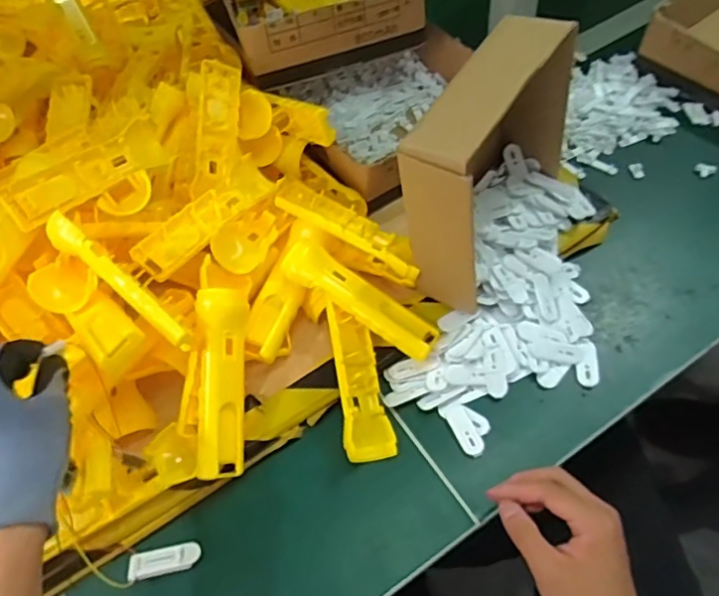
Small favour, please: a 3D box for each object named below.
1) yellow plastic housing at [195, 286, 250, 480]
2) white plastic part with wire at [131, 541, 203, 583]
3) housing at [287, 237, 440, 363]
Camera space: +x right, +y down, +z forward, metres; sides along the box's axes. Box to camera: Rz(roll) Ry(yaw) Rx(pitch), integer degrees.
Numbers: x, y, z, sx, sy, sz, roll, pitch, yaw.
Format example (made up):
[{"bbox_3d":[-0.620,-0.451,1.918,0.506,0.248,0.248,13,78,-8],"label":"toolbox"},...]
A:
[{"bbox_3d":[-0.121,0.072,0.508,0.040,0.031,0.164,-1,80,1],"label":"yellow plastic housing"},{"bbox_3d":[-0.163,0.220,0.482,0.057,0.010,0.022,-15,57,-4],"label":"white plastic part with wire"},{"bbox_3d":[0.002,0.001,0.547,0.159,0.018,0.041,35,66,1],"label":"housing"}]

